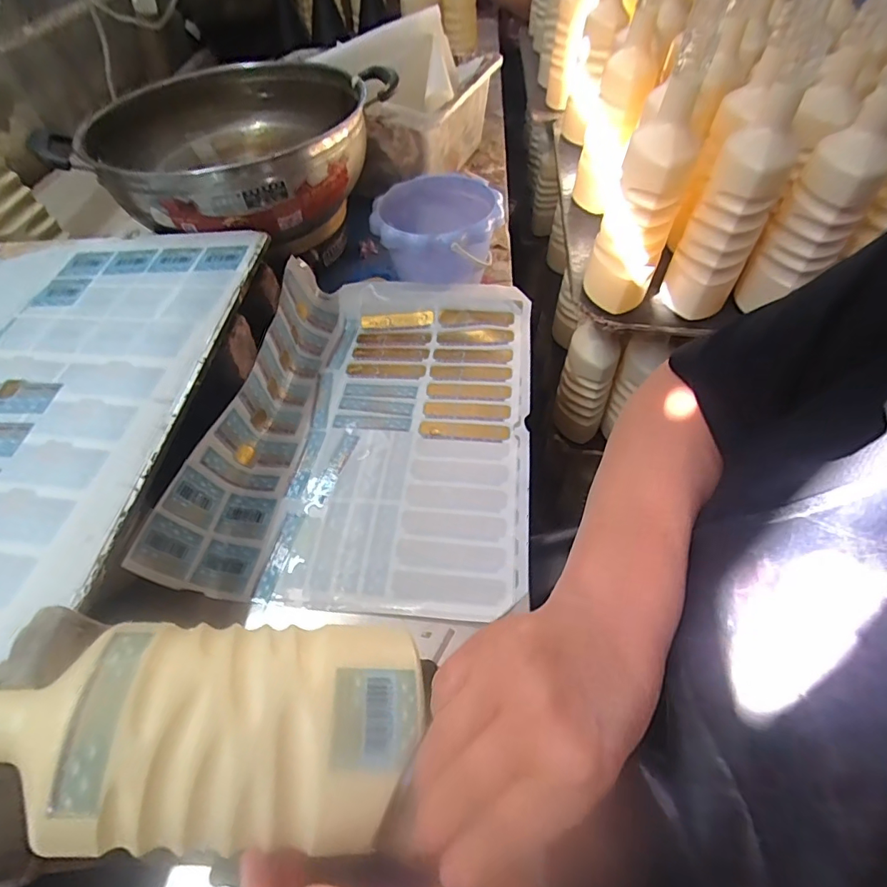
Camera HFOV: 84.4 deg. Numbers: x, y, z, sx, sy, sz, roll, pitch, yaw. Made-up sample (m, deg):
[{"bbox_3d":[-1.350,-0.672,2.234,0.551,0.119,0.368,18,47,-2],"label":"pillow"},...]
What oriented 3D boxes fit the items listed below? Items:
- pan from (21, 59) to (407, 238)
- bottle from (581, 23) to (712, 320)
[{"bbox_3d":[-0.258,-0.370,0.616,0.332,0.098,0.326,0,52,0],"label":"pan"},{"bbox_3d":[0.212,-0.263,0.525,0.077,0.235,0.081,19,55,14],"label":"bottle"}]

